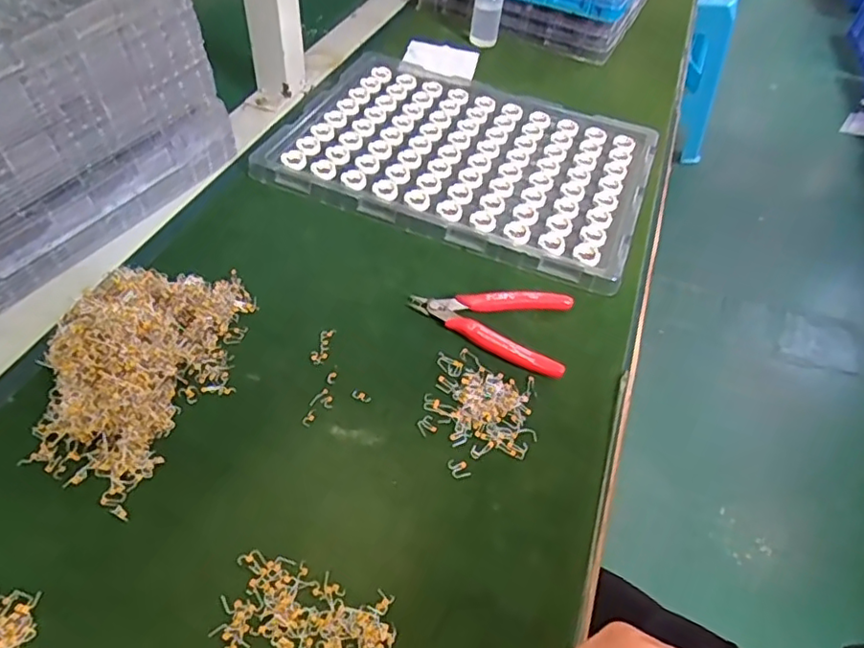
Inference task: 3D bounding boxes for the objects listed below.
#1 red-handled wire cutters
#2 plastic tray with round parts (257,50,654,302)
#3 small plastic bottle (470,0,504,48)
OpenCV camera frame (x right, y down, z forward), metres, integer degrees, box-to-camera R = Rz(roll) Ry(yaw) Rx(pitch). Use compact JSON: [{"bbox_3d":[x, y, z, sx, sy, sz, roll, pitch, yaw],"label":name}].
[{"bbox_3d":[0.043,-0.003,0.462,0.120,0.010,0.077,11,48,5],"label":"red-handled wire cutters"},{"bbox_3d":[0.031,-0.176,0.608,0.363,0.018,0.259,19,49,12],"label":"plastic tray with round parts"},{"bbox_3d":[0.072,-0.407,0.768,0.034,0.098,0.029,1,48,-4],"label":"small plastic bottle"}]

